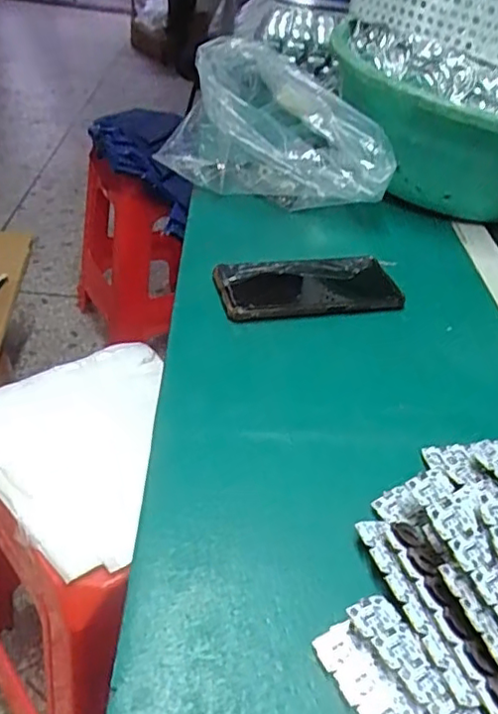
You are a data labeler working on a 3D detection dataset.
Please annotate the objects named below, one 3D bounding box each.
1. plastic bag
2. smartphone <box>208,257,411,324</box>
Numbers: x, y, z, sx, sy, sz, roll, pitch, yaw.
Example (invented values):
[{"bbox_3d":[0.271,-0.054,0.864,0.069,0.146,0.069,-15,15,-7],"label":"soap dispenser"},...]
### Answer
[{"bbox_3d":[0.026,-0.244,0.671,0.249,0.144,0.134,8,38,0],"label":"plastic bag"},{"bbox_3d":[0.054,-0.061,0.553,0.161,0.015,0.075,-5,40,-15],"label":"smartphone"}]

